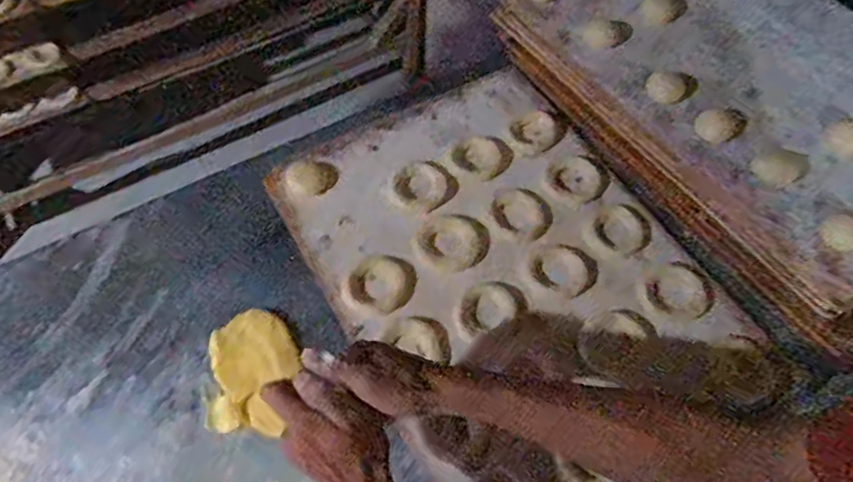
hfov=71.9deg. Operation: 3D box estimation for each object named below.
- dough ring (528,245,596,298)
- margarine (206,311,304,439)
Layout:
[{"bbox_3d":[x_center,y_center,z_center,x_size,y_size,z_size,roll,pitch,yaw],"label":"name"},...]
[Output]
[{"bbox_3d":[0.166,0.036,0.715,0.081,0.011,0.070,-23,61,-13],"label":"dough ring"},{"bbox_3d":[-0.186,0.140,0.631,0.091,0.016,0.130,-7,59,-3],"label":"margarine"}]

